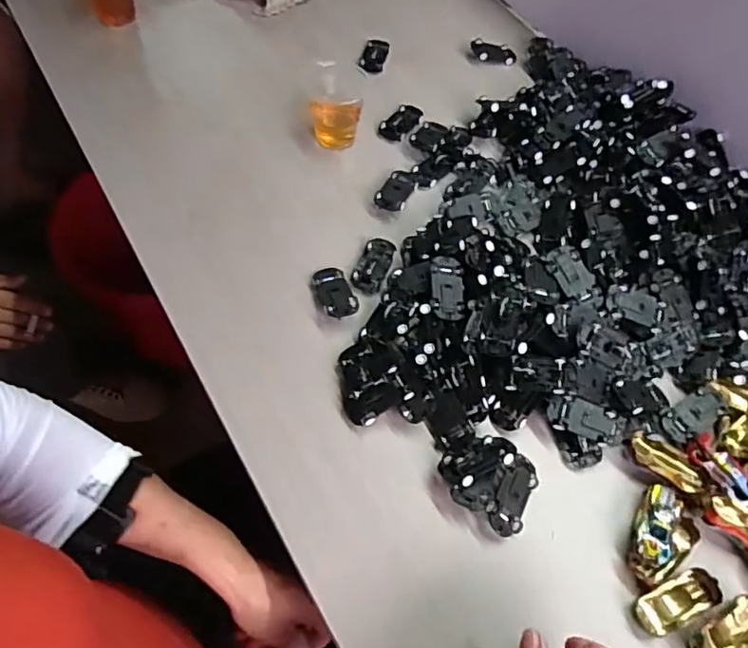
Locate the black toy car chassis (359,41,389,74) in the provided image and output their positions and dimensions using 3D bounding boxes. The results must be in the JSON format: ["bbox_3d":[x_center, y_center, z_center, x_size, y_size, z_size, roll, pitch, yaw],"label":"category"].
[{"bbox_3d":[0.000,-0.340,0.736,0.033,0.009,0.056,16,59,4],"label":"black toy car chassis"}]

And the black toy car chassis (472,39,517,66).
[{"bbox_3d":[0.157,-0.354,0.757,0.059,0.017,0.032,0,61,0],"label":"black toy car chassis"}]

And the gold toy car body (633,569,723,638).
[{"bbox_3d":[0.223,0.205,0.428,0.064,0.014,0.026,-24,64,-13],"label":"gold toy car body"}]

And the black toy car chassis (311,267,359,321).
[{"bbox_3d":[-0.036,-0.029,0.545,0.031,0.012,0.059,-19,63,-16],"label":"black toy car chassis"}]

